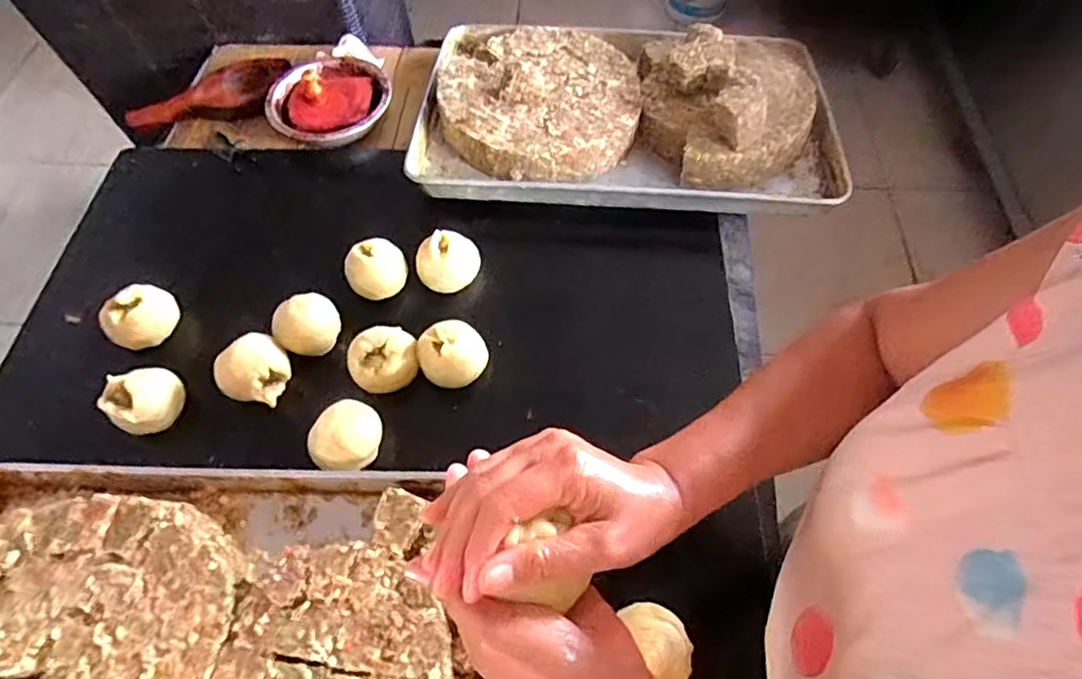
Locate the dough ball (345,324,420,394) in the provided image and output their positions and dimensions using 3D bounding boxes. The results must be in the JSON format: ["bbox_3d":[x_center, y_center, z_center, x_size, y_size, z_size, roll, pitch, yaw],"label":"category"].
[{"bbox_3d":[-0.183,0.027,0.697,0.079,0.045,0.069,-10,61,-6],"label":"dough ball"}]

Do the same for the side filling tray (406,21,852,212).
[{"bbox_3d":[0.127,-0.355,0.890,0.594,0.111,0.376,2,61,1],"label":"side filling tray"}]

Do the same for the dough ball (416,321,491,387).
[{"bbox_3d":[-0.104,0.018,0.697,0.080,0.055,0.063,-20,62,-10],"label":"dough ball"}]

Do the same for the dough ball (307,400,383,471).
[{"bbox_3d":[-0.209,0.106,0.650,0.063,0.044,0.077,20,63,11],"label":"dough ball"}]

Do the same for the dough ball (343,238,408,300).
[{"bbox_3d":[-0.211,-0.087,0.769,0.078,0.063,0.070,-24,63,-13],"label":"dough ball"}]

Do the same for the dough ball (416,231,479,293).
[{"bbox_3d":[-0.118,-0.100,0.762,0.069,0.055,0.069,19,62,11],"label":"dough ball"}]

